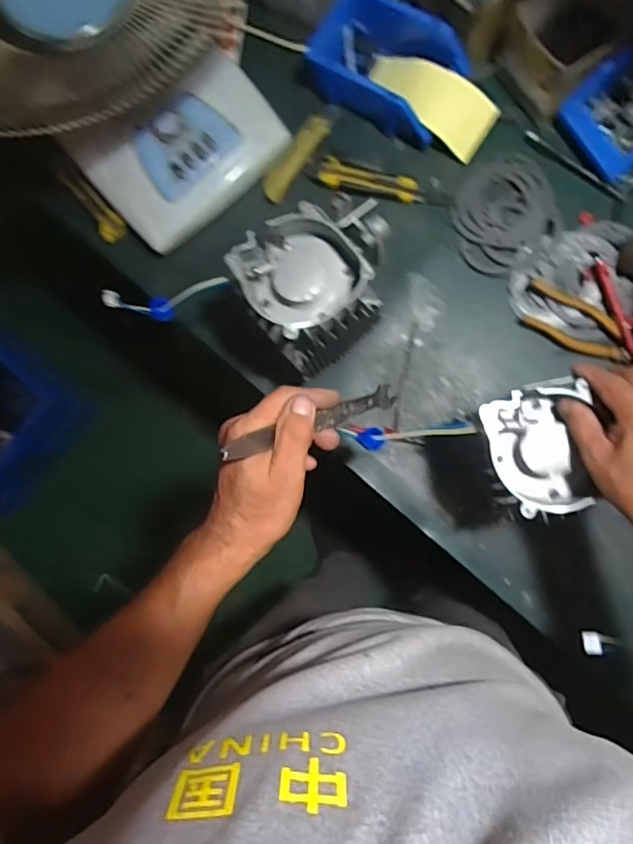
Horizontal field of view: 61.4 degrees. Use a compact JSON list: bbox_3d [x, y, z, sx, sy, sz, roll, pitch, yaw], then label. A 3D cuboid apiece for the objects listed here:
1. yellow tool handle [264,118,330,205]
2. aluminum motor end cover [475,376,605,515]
[{"bbox_3d":[-0.028,-0.353,0.714,0.030,0.016,0.124,36,90,6],"label":"yellow tool handle"},{"bbox_3d":[0.207,0.026,0.499,0.091,0.042,0.117,-11,85,4],"label":"aluminum motor end cover"}]

